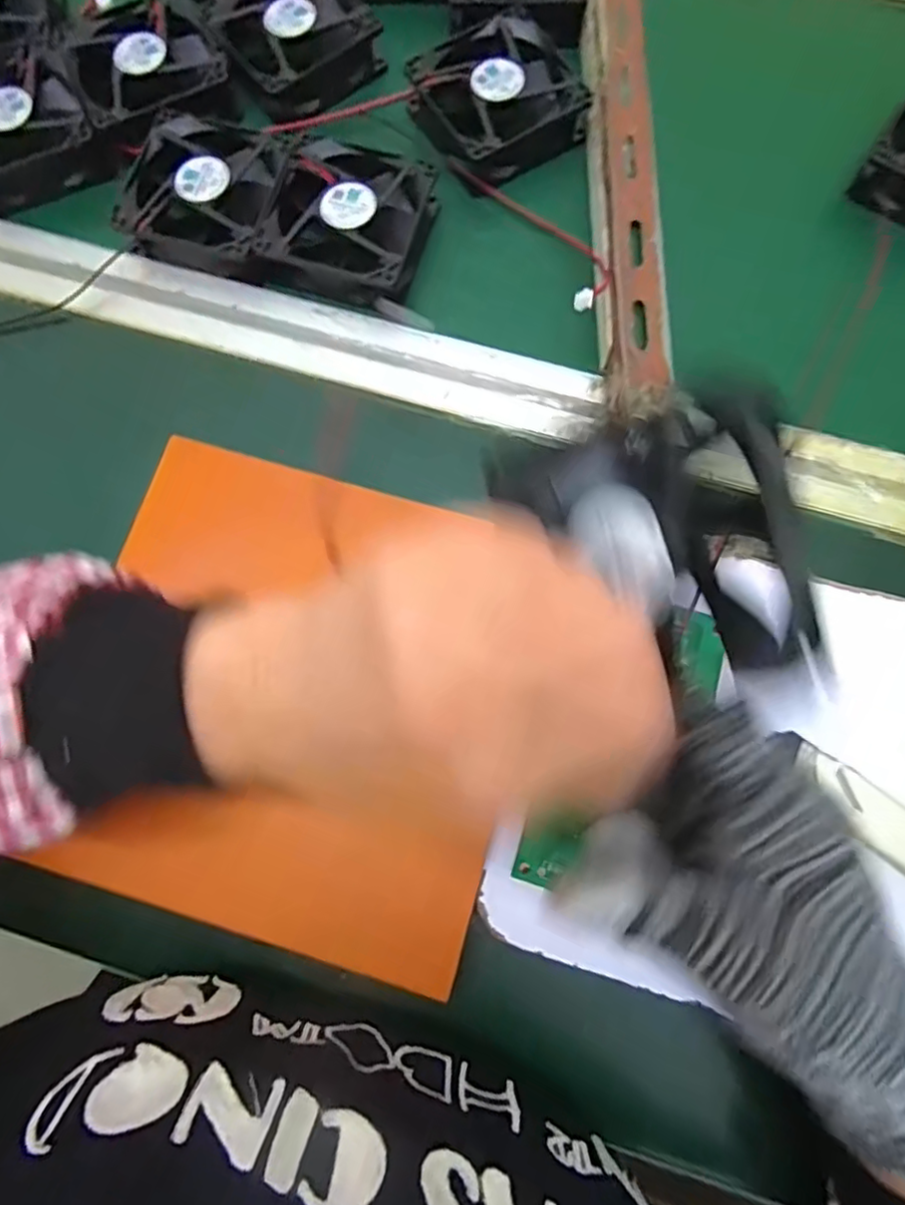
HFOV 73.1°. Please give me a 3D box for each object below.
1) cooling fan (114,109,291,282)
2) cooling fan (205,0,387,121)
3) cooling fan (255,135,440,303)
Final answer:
[{"bbox_3d":[-0.133,-0.226,0.340,0.083,0.024,0.086,10,77,3],"label":"cooling fan"},{"bbox_3d":[-0.092,-0.337,0.362,0.084,0.022,0.087,-37,79,-8],"label":"cooling fan"},{"bbox_3d":[-0.057,-0.208,0.336,0.080,0.024,0.087,14,77,4],"label":"cooling fan"}]

